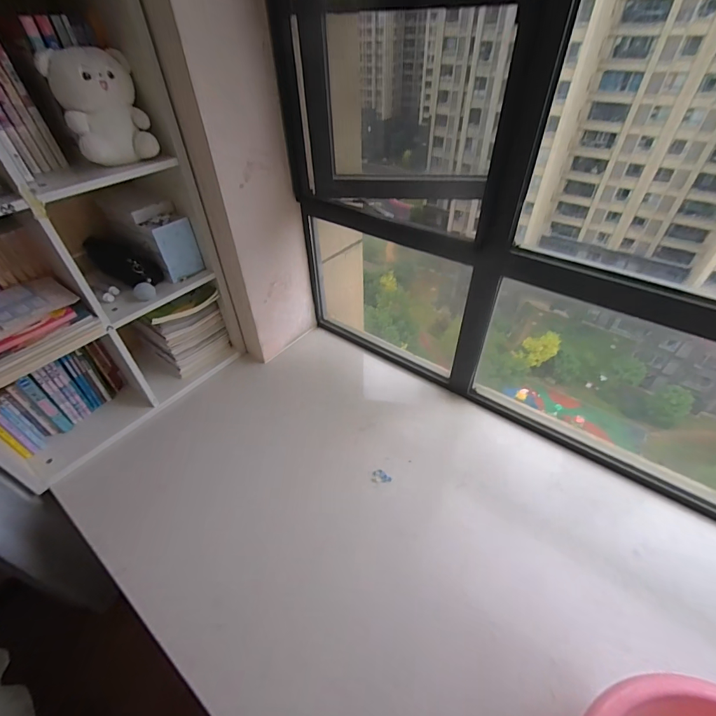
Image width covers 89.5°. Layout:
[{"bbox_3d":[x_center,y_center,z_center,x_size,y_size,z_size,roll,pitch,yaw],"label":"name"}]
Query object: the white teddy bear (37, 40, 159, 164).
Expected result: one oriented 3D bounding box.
[{"bbox_3d":[-0.521,-0.512,0.743,0.153,0.177,0.127,-23,50,-22],"label":"white teddy bear"}]

